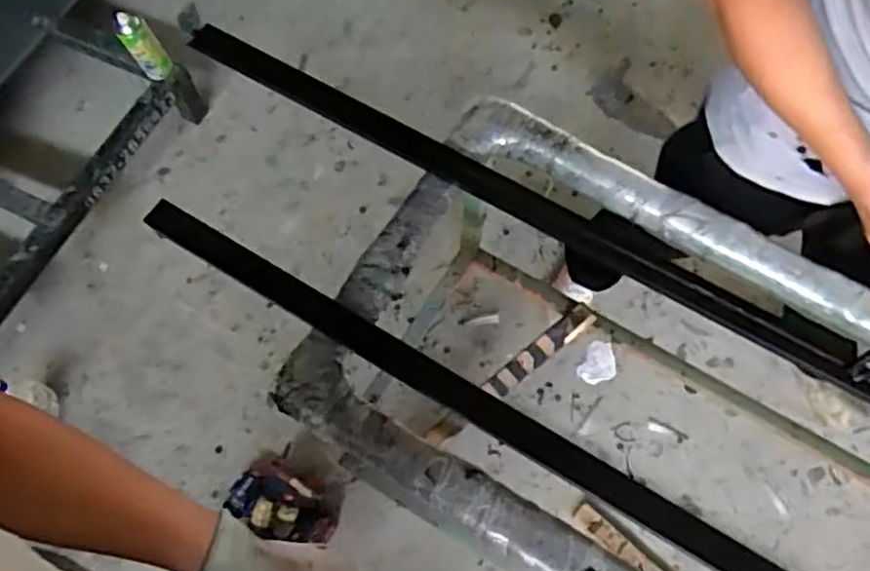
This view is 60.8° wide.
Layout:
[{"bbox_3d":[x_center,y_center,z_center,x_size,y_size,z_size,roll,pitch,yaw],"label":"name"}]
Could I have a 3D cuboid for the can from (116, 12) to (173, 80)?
[{"bbox_3d":[-0.641,-0.524,1.641,0.073,0.172,0.067,0,68,-1],"label":"can"}]

